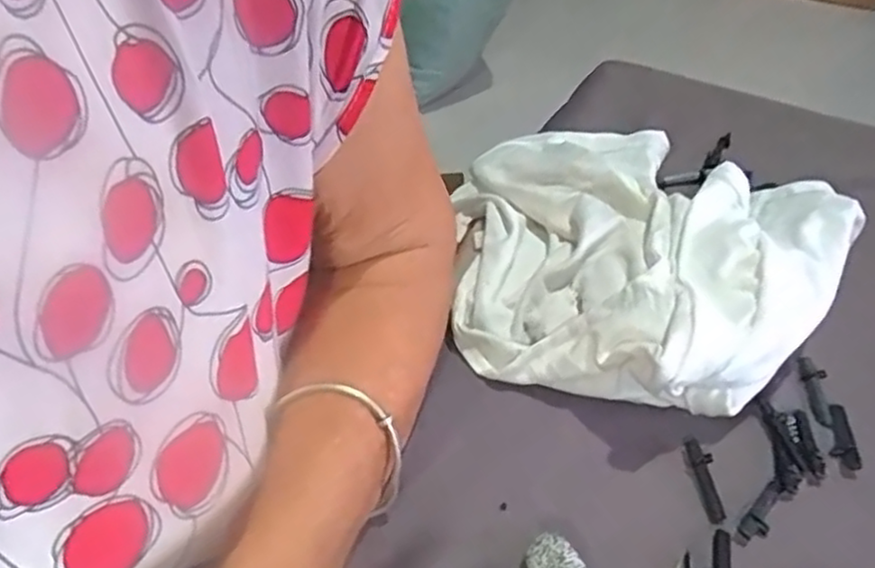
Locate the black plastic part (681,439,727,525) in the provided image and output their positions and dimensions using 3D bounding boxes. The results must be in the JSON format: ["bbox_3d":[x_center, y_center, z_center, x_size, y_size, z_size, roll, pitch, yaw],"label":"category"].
[{"bbox_3d":[0.113,0.083,0.298,0.010,0.004,0.036,-3,44,0],"label":"black plastic part"}]

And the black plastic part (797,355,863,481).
[{"bbox_3d":[0.179,0.059,0.322,0.012,0.005,0.063,1,44,4],"label":"black plastic part"}]

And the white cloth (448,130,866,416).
[{"bbox_3d":[0.099,-0.031,0.382,0.210,0.052,0.214,25,50,25],"label":"white cloth"}]

